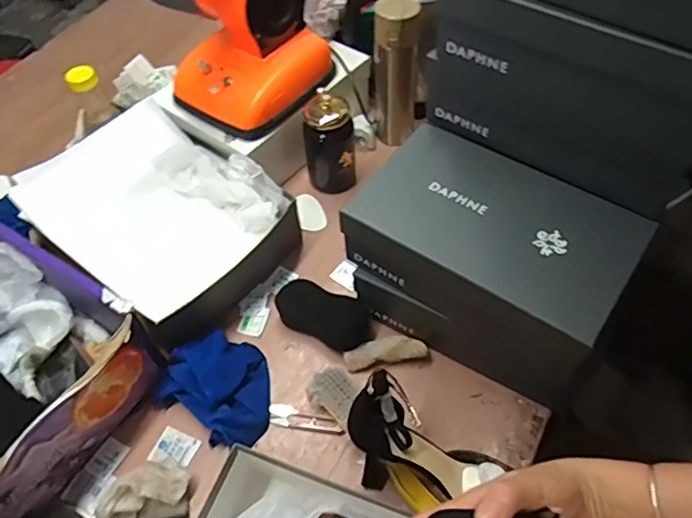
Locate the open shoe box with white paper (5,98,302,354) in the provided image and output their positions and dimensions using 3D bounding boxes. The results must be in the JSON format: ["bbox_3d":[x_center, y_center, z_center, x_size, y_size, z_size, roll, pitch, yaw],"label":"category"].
[{"bbox_3d":[-0.266,-0.063,0.823,0.323,0.121,0.248,32,61,23],"label":"open shoe box with white paper"}]

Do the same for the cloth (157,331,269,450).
[{"bbox_3d":[-0.150,0.157,0.710,0.146,0.049,0.124,31,61,22],"label":"cloth"}]

